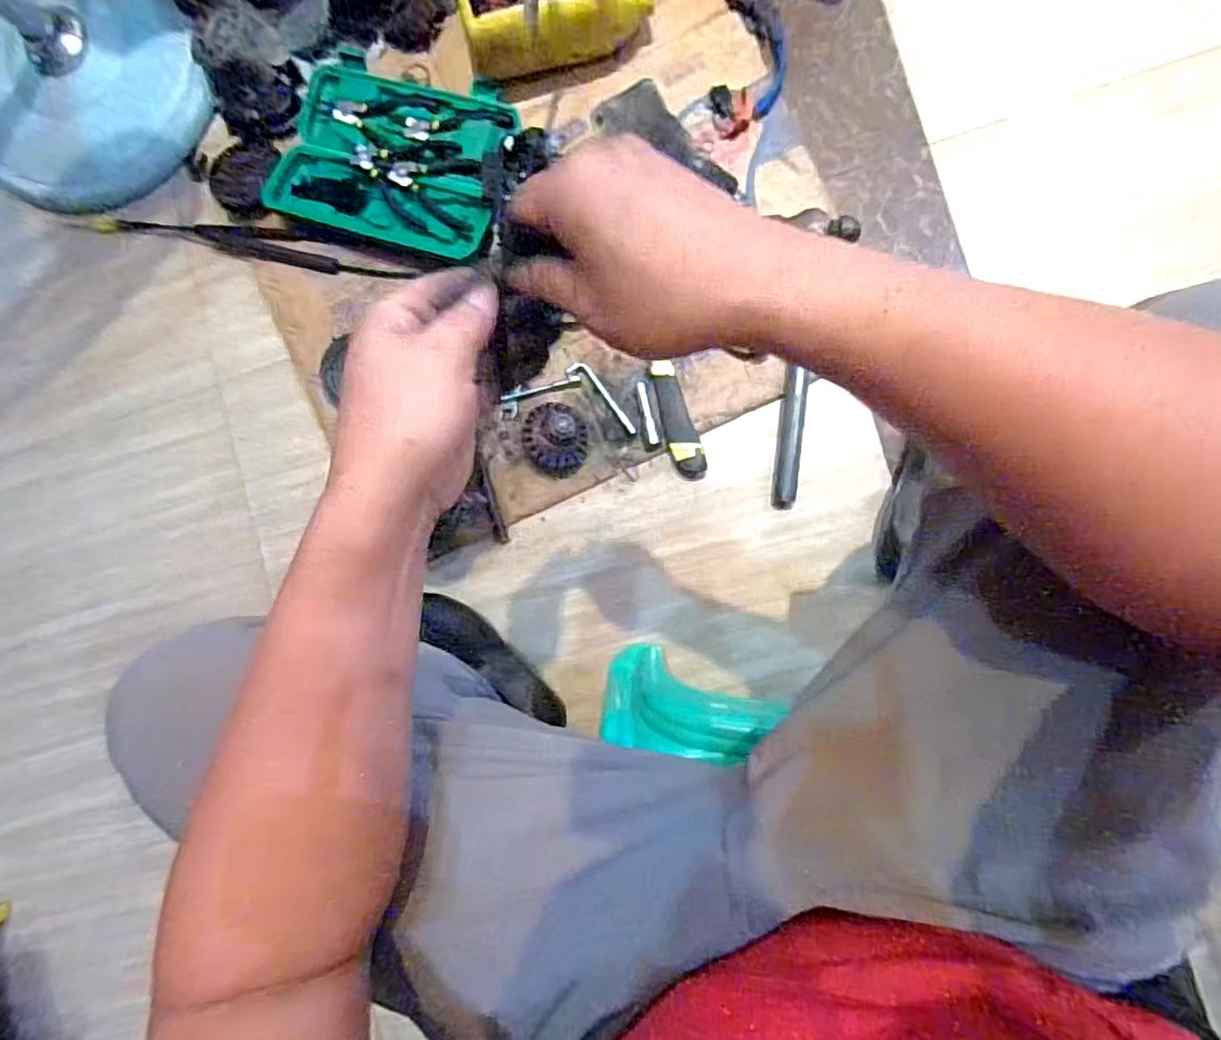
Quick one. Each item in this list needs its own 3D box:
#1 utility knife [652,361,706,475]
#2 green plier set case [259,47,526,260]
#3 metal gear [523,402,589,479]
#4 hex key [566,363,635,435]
[{"bbox_3d":[0.079,-0.120,0.747,0.038,0.014,0.140,-20,86,7],"label":"utility knife"},{"bbox_3d":[-0.275,-0.466,0.793,0.298,0.035,0.218,19,91,8],"label":"green plier set case"},{"bbox_3d":[-0.065,-0.096,0.750,0.073,0.056,0.088,-13,87,7],"label":"metal gear"},{"bbox_3d":[-0.007,-0.152,0.769,0.114,0.005,0.022,45,94,6],"label":"hex key"}]

